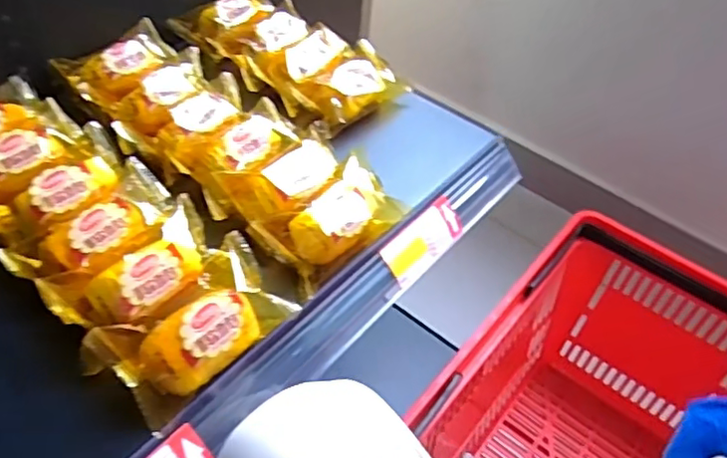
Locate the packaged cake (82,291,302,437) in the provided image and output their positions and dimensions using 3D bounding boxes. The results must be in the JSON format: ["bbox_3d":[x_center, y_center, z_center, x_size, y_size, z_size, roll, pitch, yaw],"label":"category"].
[{"bbox_3d":[-0.107,0.064,0.407,0.059,0.043,0.127,35,52,24],"label":"packaged cake"}]

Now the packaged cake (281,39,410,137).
[{"bbox_3d":[-0.017,-0.143,0.612,0.066,0.049,0.113,36,52,25],"label":"packaged cake"}]

